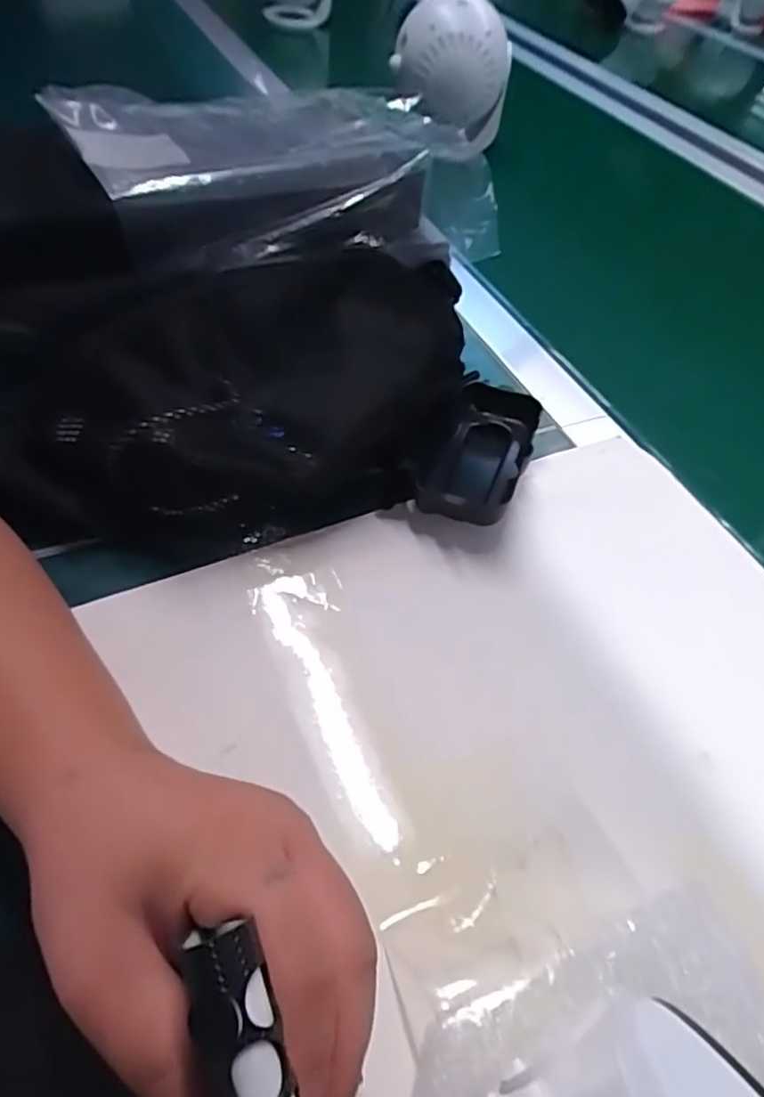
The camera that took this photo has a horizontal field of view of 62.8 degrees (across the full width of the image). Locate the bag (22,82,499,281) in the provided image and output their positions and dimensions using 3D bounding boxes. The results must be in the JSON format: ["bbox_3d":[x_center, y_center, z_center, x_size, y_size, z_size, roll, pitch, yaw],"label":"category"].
[{"bbox_3d":[-0.063,-0.258,0.416,0.264,0.053,0.168,-17,56,-18],"label":"bag"}]

